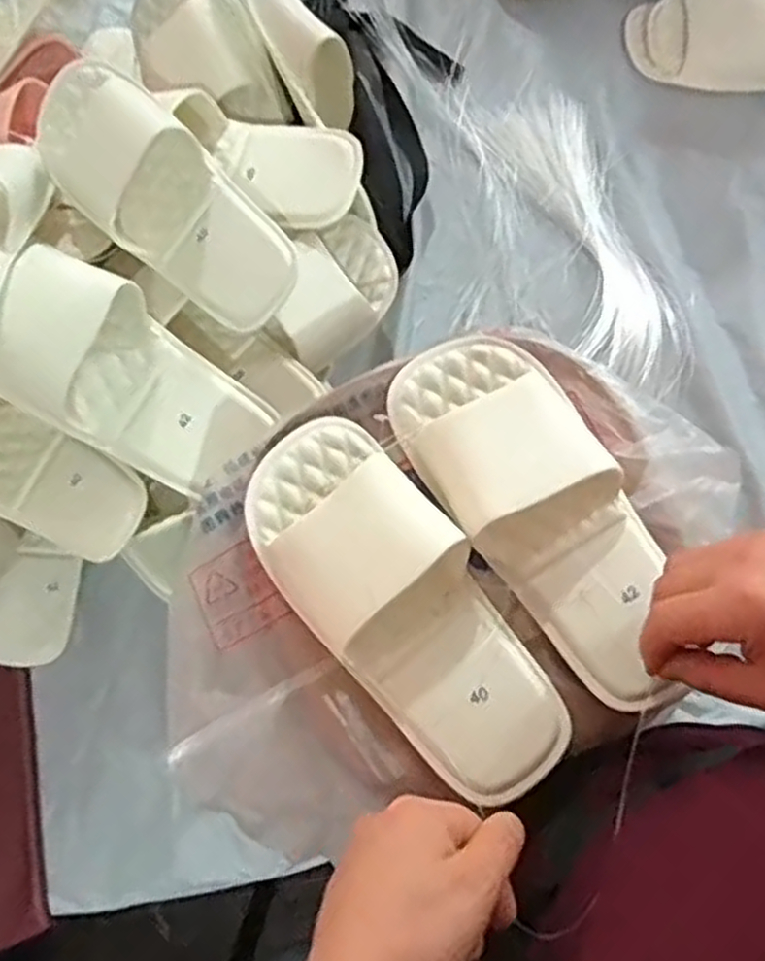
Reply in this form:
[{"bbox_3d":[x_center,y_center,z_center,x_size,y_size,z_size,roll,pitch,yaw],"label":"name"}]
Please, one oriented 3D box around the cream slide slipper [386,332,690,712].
[{"bbox_3d":[0.092,0.014,0.439,0.098,0.048,0.230,-28,78,-9],"label":"cream slide slipper"}]

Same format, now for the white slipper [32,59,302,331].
[{"bbox_3d":[-0.157,-0.207,0.587,0.096,0.061,0.232,-45,84,9],"label":"white slipper"}]

